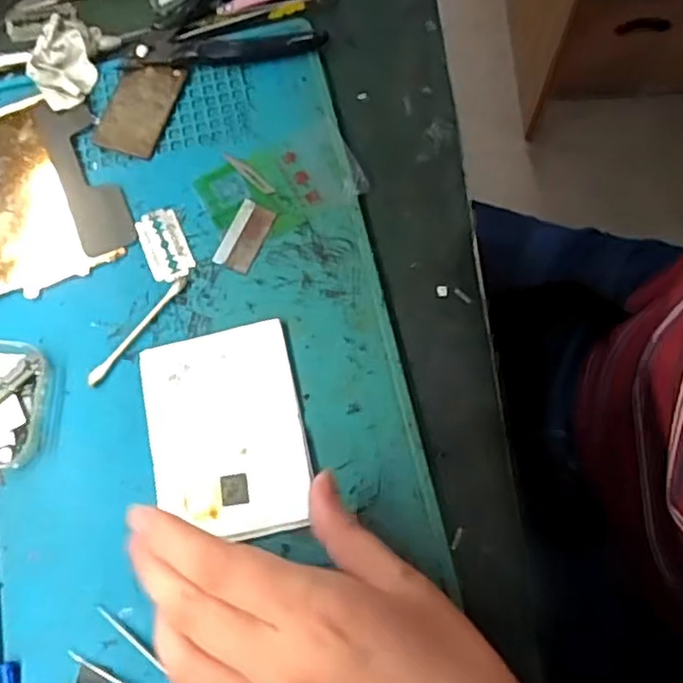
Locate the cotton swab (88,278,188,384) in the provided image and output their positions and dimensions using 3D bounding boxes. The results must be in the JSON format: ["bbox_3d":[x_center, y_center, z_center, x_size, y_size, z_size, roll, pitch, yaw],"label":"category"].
[{"bbox_3d":[-0.105,-0.006,0.343,0.006,0.004,0.071,37,78,12],"label":"cotton swab"}]

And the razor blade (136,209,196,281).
[{"bbox_3d":[-0.095,-0.053,0.358,0.024,0.004,0.042,-22,73,-5],"label":"razor blade"}]

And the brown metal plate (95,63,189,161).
[{"bbox_3d":[-0.116,-0.135,0.385,0.035,0.004,0.057,17,80,6],"label":"brown metal plate"}]

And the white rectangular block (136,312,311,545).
[{"bbox_3d":[-0.056,0.043,0.324,0.074,0.004,0.100,-13,73,-2],"label":"white rectangular block"}]

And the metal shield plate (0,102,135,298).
[{"bbox_3d":[-0.176,-0.078,0.367,0.097,0.005,0.110,-25,74,-6],"label":"metal shield plate"}]

